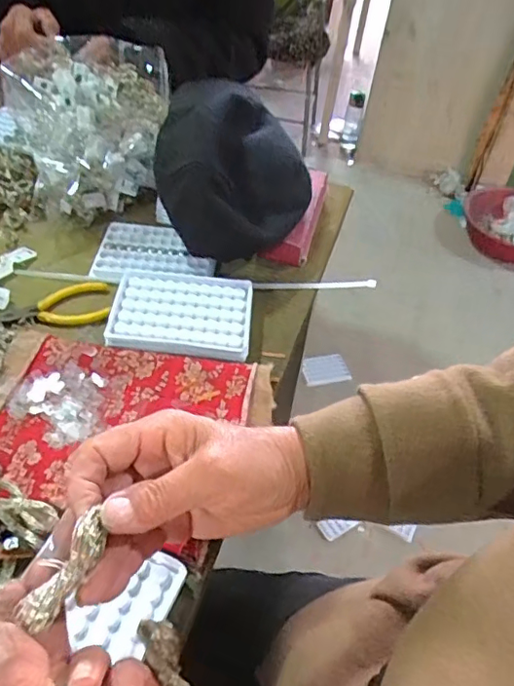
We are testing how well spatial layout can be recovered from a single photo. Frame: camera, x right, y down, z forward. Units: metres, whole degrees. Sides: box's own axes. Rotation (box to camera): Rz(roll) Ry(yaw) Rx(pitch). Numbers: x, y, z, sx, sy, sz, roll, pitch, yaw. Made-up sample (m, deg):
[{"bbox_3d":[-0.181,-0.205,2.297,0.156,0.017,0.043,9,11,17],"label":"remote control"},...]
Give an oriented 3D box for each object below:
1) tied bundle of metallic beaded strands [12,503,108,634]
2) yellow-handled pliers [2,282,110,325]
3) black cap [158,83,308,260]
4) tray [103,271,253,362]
[{"bbox_3d":[-0.085,0.101,0.244,0.015,0.014,0.051,23,57,14],"label":"tied bundle of metallic beaded strands"},{"bbox_3d":[-0.195,-0.040,0.538,0.094,0.009,0.052,-4,48,-11],"label":"yellow-handled pliers"},{"bbox_3d":[-0.021,-0.188,0.593,0.155,0.147,0.168,4,47,-4],"label":"black cap"},{"bbox_3d":[-0.072,-0.028,0.524,0.130,0.018,0.100,6,47,-2],"label":"tray"}]

